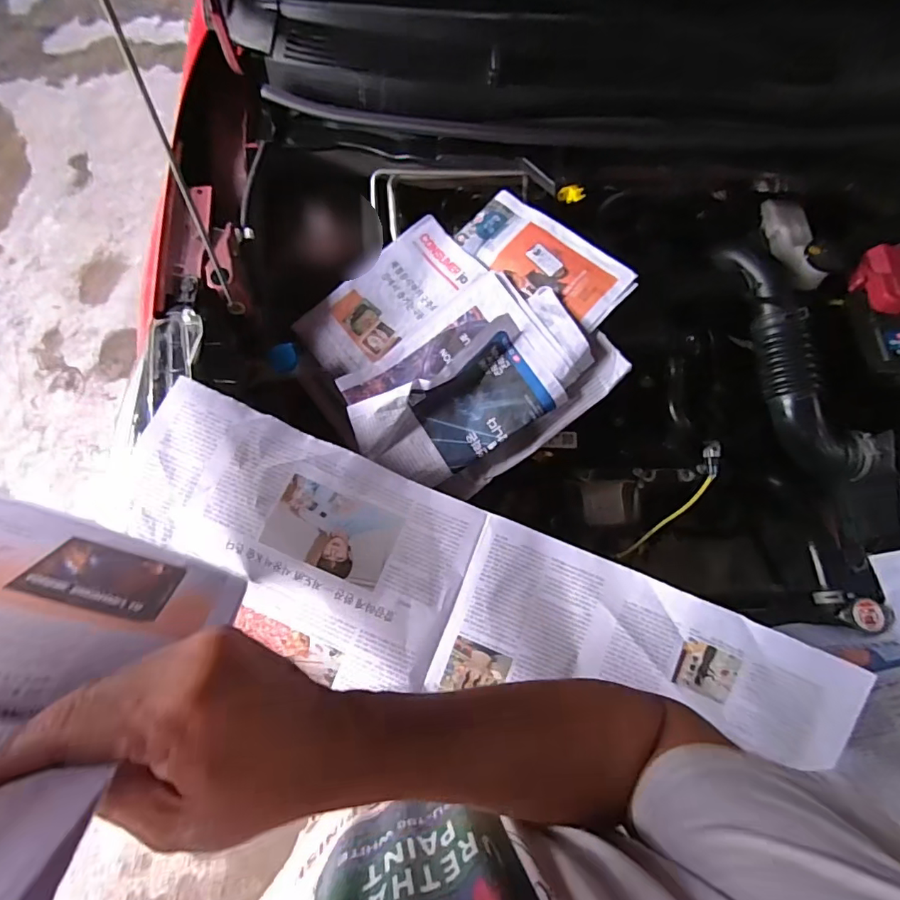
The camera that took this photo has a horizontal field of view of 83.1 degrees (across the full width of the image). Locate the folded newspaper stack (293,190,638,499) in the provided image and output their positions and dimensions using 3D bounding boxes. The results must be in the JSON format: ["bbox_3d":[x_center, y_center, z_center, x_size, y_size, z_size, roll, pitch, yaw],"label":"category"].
[{"bbox_3d":[0.022,-0.171,0.707,0.365,0.114,0.378,-35,73,-11],"label":"folded newspaper stack"}]

